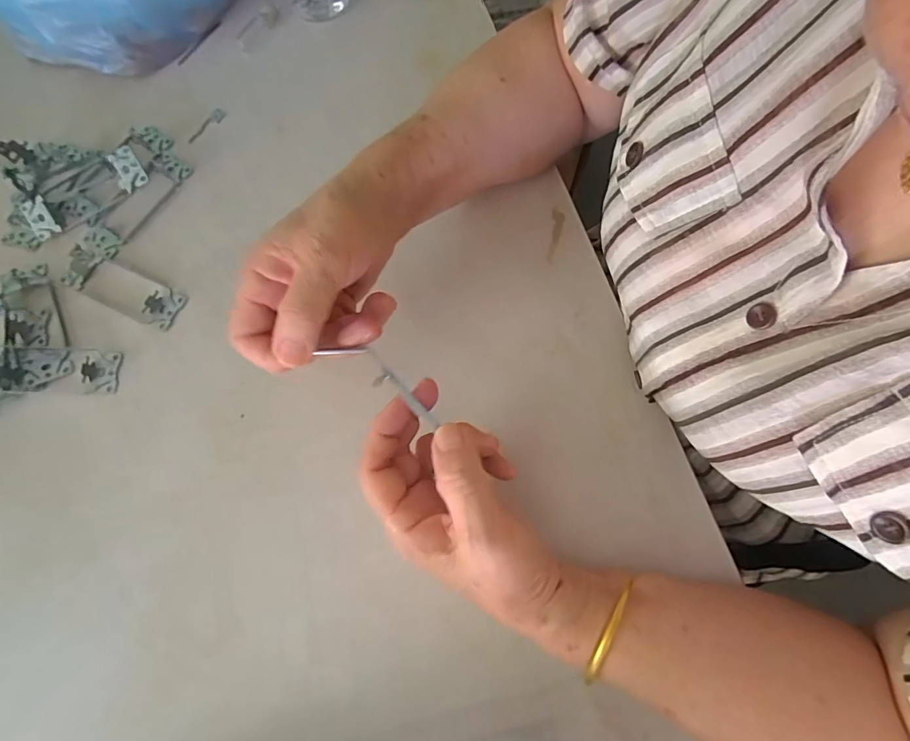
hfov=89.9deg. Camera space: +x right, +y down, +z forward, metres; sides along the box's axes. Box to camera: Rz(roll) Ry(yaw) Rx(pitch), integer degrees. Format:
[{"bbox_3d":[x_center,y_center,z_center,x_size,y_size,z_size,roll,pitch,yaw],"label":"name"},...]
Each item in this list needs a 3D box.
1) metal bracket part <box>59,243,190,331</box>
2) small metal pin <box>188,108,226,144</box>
[{"bbox_3d":[-0.271,-0.069,0.366,0.099,0.019,0.035,25,76,7],"label":"metal bracket part"},{"bbox_3d":[-0.228,-0.224,0.417,0.010,0.004,0.045,35,78,9],"label":"small metal pin"}]

